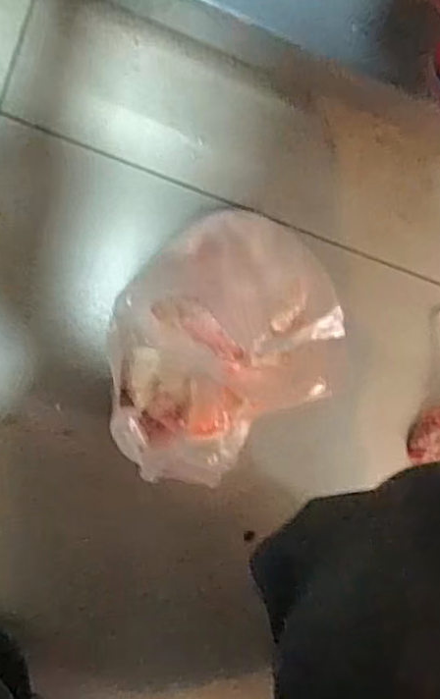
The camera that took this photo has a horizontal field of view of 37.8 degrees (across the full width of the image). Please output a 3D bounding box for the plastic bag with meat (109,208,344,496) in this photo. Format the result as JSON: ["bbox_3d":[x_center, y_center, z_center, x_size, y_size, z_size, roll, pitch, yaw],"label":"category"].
[{"bbox_3d":[-0.008,0.000,0.528,0.194,0.119,0.182,-32,98,0],"label":"plastic bag with meat"}]

